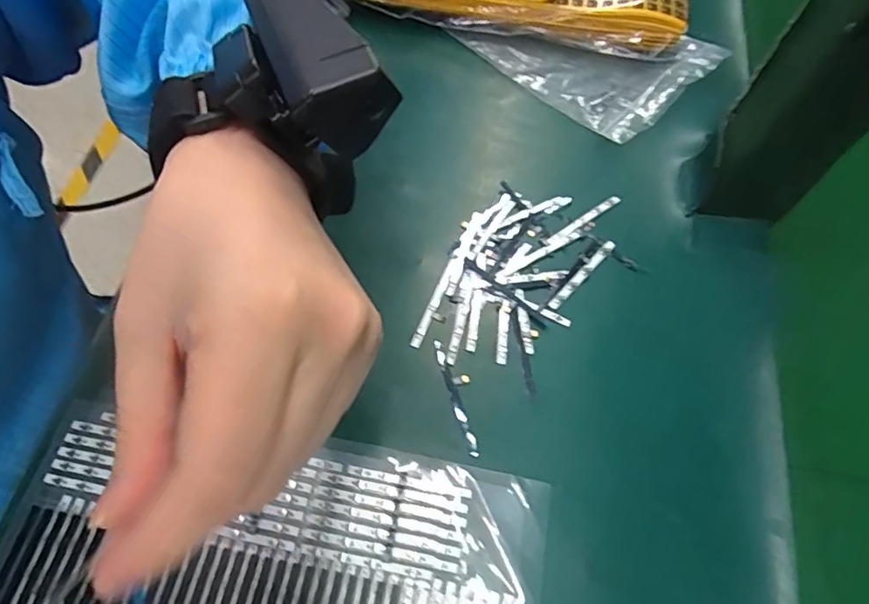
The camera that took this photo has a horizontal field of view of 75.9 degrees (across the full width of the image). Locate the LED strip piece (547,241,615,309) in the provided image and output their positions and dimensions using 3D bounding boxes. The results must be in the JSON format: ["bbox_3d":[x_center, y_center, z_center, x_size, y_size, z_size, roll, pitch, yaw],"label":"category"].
[{"bbox_3d":[0.085,-0.017,0.322,0.006,0.004,0.059,40,69,17],"label":"LED strip piece"}]

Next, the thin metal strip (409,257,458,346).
[{"bbox_3d":[0.000,-0.001,0.314,0.006,0.004,0.059,20,65,9],"label":"thin metal strip"}]

